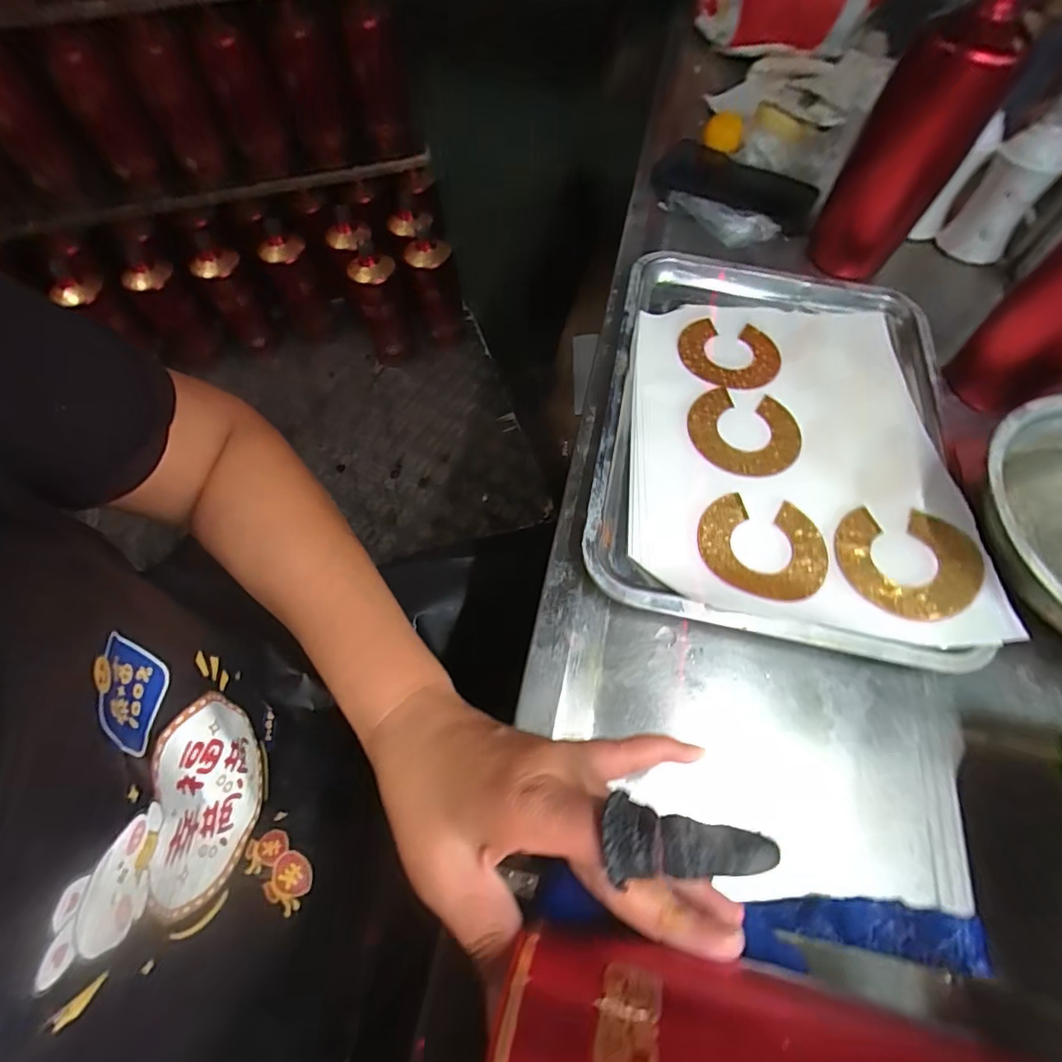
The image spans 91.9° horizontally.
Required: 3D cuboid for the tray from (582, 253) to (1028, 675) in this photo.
[{"bbox_3d":[0.187,-0.087,0.387,0.250,0.022,0.350,9,62,6],"label":"tray"}]

